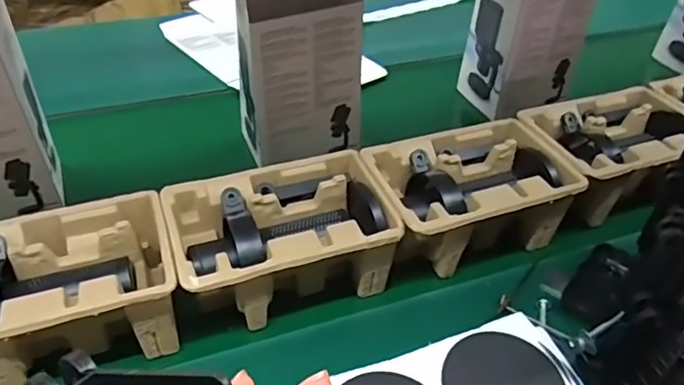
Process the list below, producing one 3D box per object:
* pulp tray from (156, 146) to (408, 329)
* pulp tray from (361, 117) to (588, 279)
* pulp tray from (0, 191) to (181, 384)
[{"bbox_3d":[-0.066,0.054,0.591,0.221,0.103,0.142,-10,42,-20],"label":"pulp tray"},{"bbox_3d":[0.145,0.005,0.649,0.226,0.103,0.145,-10,42,-20],"label":"pulp tray"},{"bbox_3d":[-0.283,0.098,0.530,0.233,0.097,0.156,-12,43,-23],"label":"pulp tray"}]

